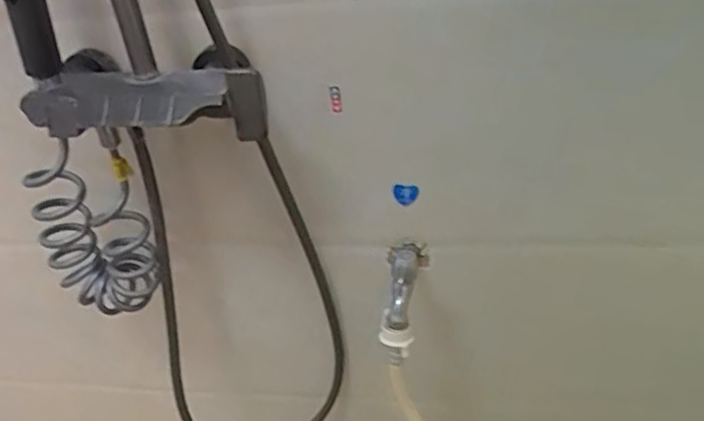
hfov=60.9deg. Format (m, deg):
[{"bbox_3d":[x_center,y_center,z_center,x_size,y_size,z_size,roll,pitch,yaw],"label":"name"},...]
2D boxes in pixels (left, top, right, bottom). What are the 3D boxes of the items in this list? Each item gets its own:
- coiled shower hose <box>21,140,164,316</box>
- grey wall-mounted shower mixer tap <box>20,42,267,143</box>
[{"bbox_3d":[-0.294,0.026,0.690,0.108,0.197,0.063,8,37,21],"label":"coiled shower hose"},{"bbox_3d":[-0.191,-0.107,0.581,0.227,0.056,0.114,-2,35,8],"label":"grey wall-mounted shower mixer tap"}]

